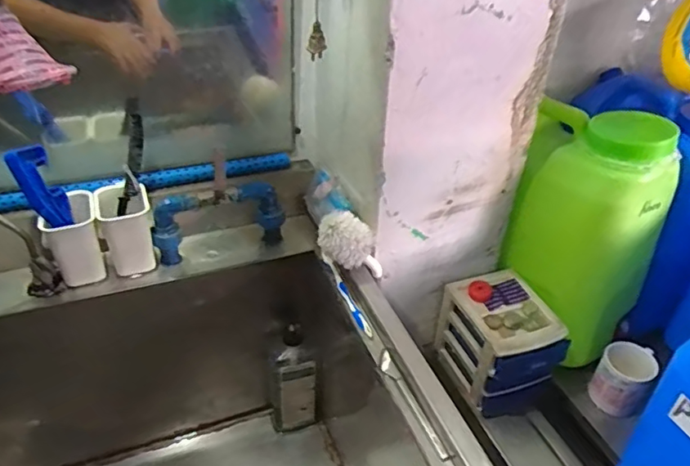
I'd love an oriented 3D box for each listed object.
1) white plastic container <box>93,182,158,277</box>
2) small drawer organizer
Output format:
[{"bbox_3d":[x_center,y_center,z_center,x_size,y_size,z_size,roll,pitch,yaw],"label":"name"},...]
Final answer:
[{"bbox_3d":[-0.329,-0.006,0.847,0.068,0.116,0.087,-12,39,-18],"label":"white plastic container"},{"bbox_3d":[0.257,0.183,0.939,0.137,0.150,0.177,-12,40,-19],"label":"small drawer organizer"}]

